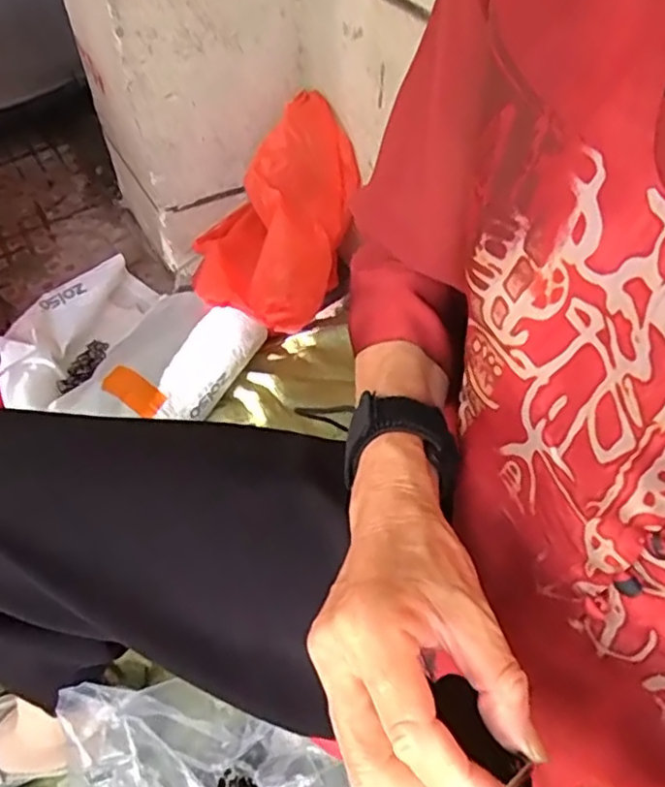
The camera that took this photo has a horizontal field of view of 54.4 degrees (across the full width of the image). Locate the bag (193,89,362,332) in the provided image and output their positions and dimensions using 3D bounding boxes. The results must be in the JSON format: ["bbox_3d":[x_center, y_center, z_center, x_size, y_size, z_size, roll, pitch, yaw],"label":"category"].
[{"bbox_3d":[-0.080,-0.232,0.866,0.233,0.196,0.252,-6,49,-3],"label":"bag"}]

